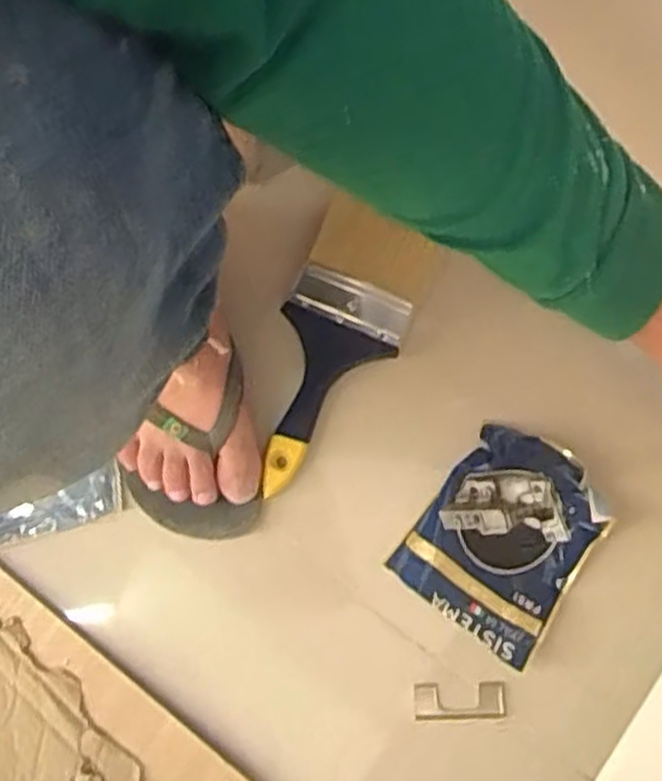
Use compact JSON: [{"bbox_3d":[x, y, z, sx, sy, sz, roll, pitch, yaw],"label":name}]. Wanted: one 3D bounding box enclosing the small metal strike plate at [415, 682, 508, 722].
[{"bbox_3d":[0.091,0.221,0.562,0.064,0.005,0.025,-2,77,1],"label":"small metal strike plate"}]

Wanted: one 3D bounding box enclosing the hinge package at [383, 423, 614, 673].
[{"bbox_3d":[0.127,0.106,0.575,0.116,0.041,0.144,35,80,9],"label":"hinge package"}]

